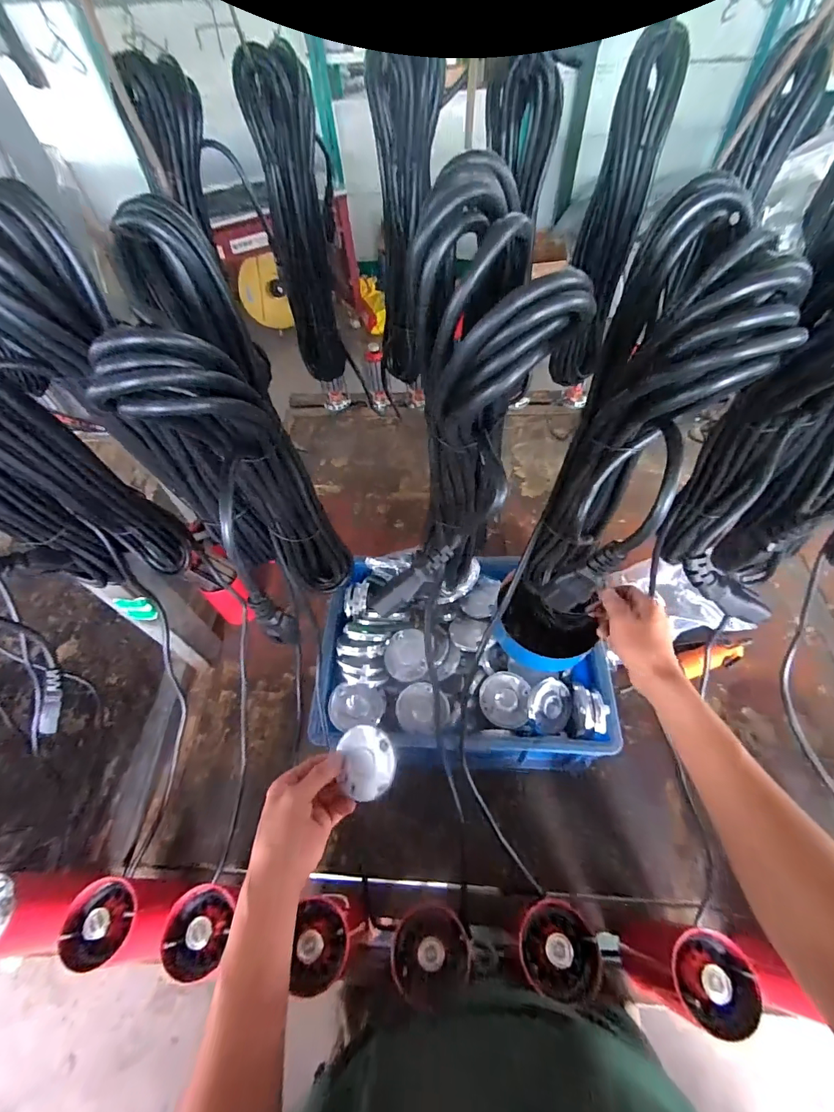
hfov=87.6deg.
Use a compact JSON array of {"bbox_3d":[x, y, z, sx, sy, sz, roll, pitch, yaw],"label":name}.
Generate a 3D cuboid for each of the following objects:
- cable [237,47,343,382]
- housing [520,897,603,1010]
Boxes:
[{"bbox_3d":[-0.138,-0.389,0.545,0.083,0.320,0.051,-14,55,-6],"label":"cable"},{"bbox_3d":[0.141,0.390,0.432,0.076,0.032,0.075,-2,55,3],"label":"housing"}]

